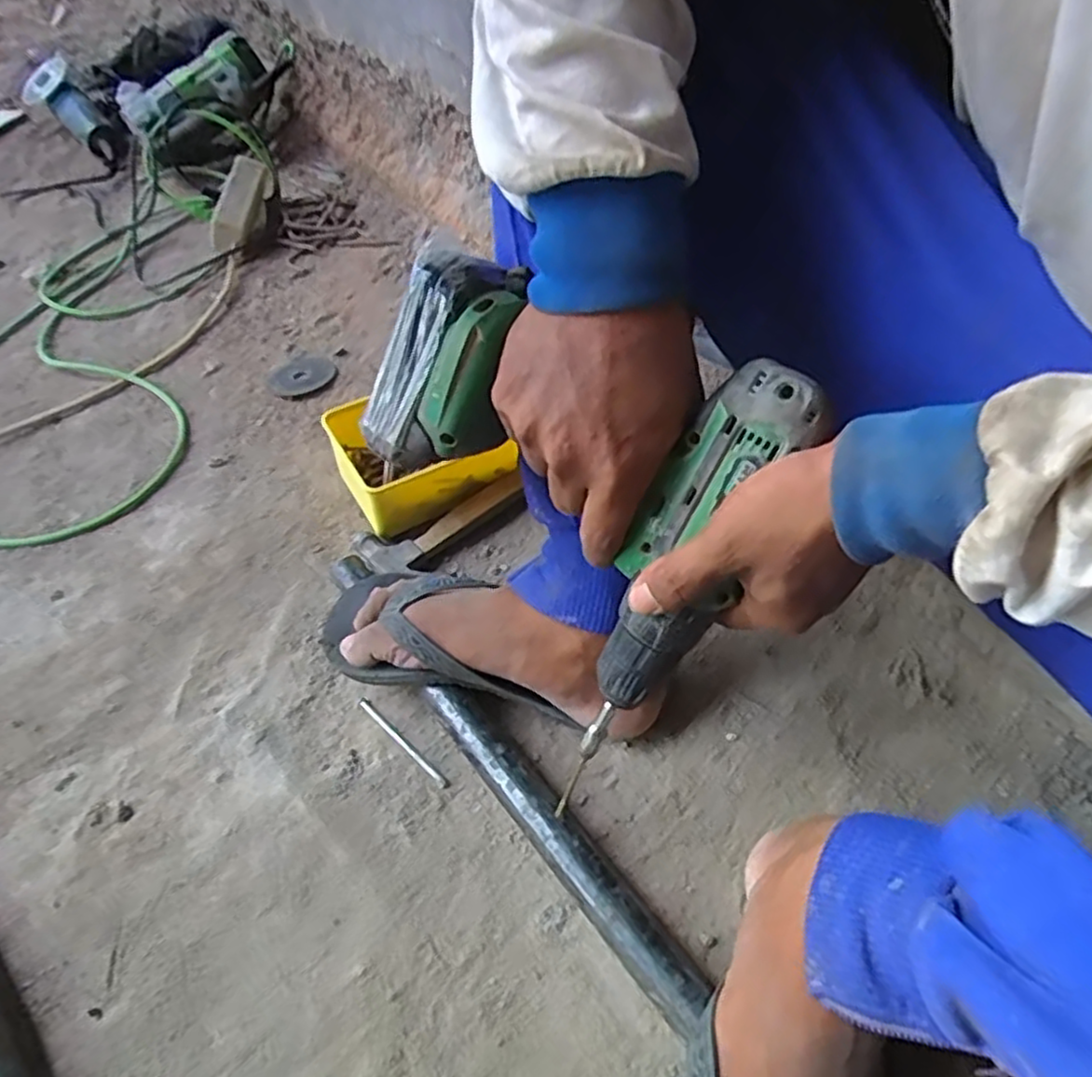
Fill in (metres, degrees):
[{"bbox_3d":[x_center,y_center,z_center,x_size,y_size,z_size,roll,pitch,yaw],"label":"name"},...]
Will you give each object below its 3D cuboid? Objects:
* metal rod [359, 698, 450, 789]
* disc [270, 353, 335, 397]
[{"bbox_3d":[-0.106,0.150,0.530,0.099,0.006,0.006,34,61,29],"label":"metal rod"},{"bbox_3d":[-0.275,-0.185,0.807,0.070,0.006,0.076,-3,51,3],"label":"disc"}]

